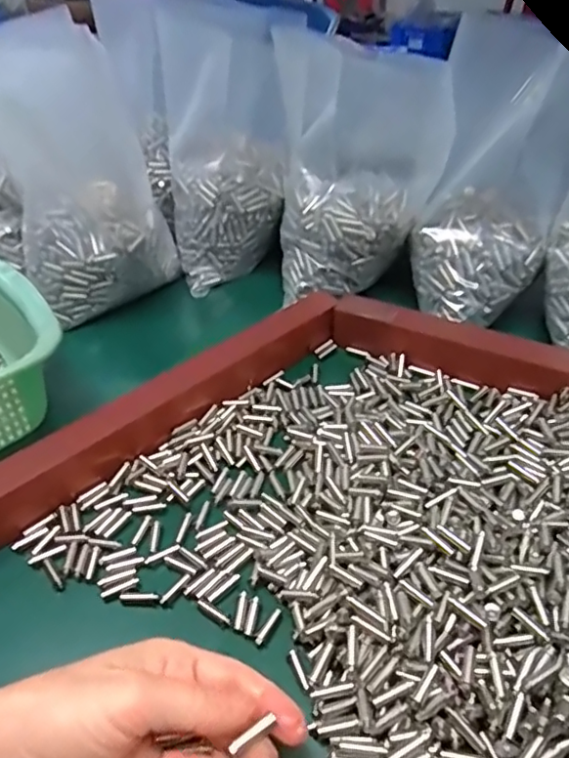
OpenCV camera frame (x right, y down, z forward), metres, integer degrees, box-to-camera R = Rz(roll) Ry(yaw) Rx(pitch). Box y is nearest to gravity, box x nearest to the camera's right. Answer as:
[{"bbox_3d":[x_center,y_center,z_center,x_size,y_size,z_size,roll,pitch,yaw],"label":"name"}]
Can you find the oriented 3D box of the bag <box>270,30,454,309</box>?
[{"bbox_3d":[0.062,-0.171,0.480,0.134,0.179,0.076,2,43,5],"label":"bag"}]

